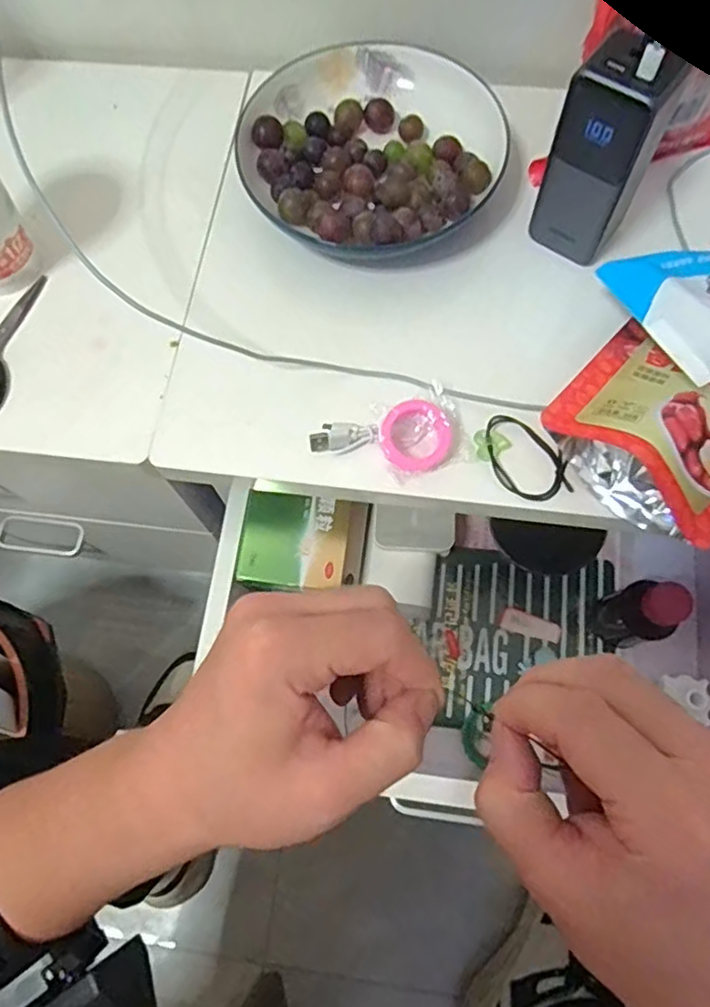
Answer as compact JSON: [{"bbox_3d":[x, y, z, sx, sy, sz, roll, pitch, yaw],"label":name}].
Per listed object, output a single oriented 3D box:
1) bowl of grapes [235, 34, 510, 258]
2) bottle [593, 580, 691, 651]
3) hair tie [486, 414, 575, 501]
[{"bbox_3d":[0.011,-0.264,0.483,0.185,0.054,0.190,-1,70,2],"label":"bowl of grapes"},{"bbox_3d":[0.211,0.083,0.471,0.039,0.098,0.032,32,74,13],"label":"bottle"},{"bbox_3d":[0.111,-0.028,0.410,0.067,0.012,0.043,38,76,14],"label":"hair tie"}]

